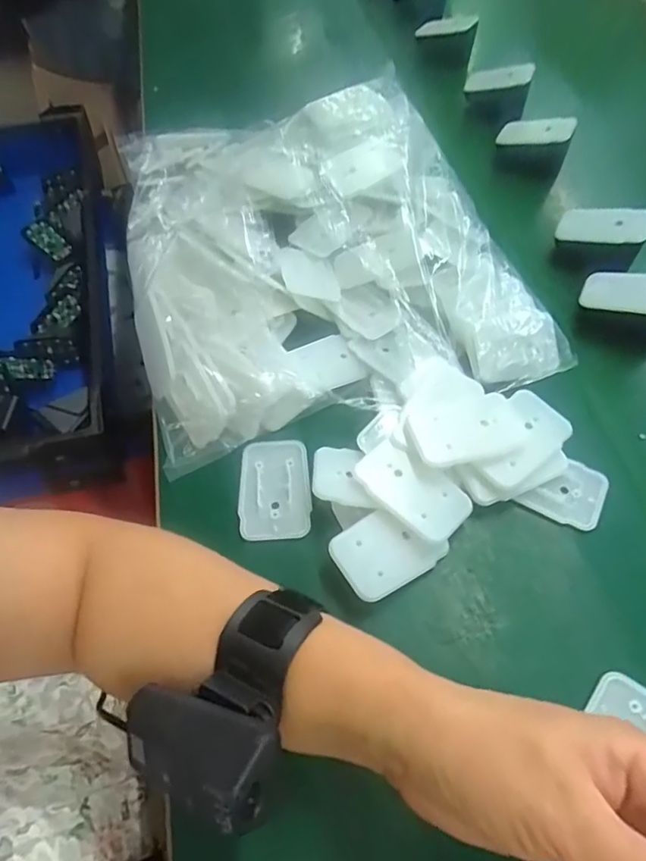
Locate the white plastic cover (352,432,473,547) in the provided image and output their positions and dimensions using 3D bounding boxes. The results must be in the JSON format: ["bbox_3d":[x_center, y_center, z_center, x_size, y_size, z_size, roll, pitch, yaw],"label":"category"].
[{"bbox_3d":[0.054,0.035,0.322,0.066,0.009,0.041,40,66,21],"label":"white plastic cover"}]

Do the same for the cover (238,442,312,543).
[{"bbox_3d":[-0.031,0.036,0.345,0.044,0.005,0.067,-1,59,-1],"label":"cover"}]

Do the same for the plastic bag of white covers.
[{"bbox_3d":[-0.013,-0.149,0.421,0.288,0.054,0.322,-17,60,-10],"label":"plastic bag of white covers"}]

